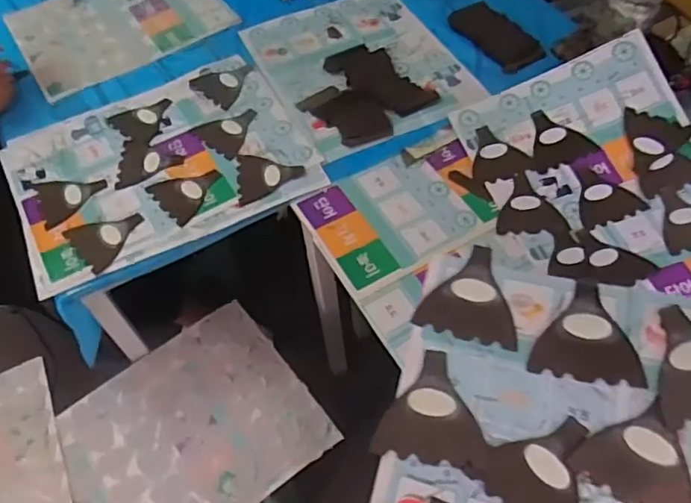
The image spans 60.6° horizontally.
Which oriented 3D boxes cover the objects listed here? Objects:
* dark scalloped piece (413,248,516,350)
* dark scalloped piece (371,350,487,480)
[{"bbox_3d":[0.146,0.047,0.683,0.110,0.021,0.110,11,59,12],"label":"dark scalloped piece"},{"bbox_3d":[0.094,0.166,0.627,0.106,0.012,0.117,8,59,10],"label":"dark scalloped piece"}]

